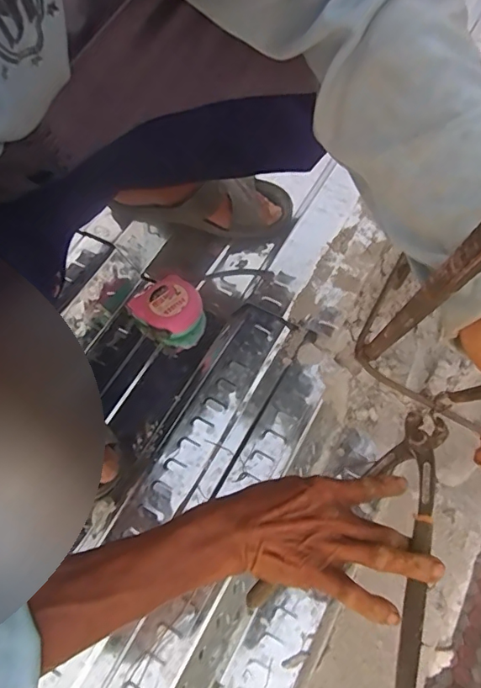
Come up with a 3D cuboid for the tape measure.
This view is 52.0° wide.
[{"bbox_3d":[-0.091,-0.039,0.642,0.086,0.049,0.078,37,70,19],"label":"tape measure"}]

